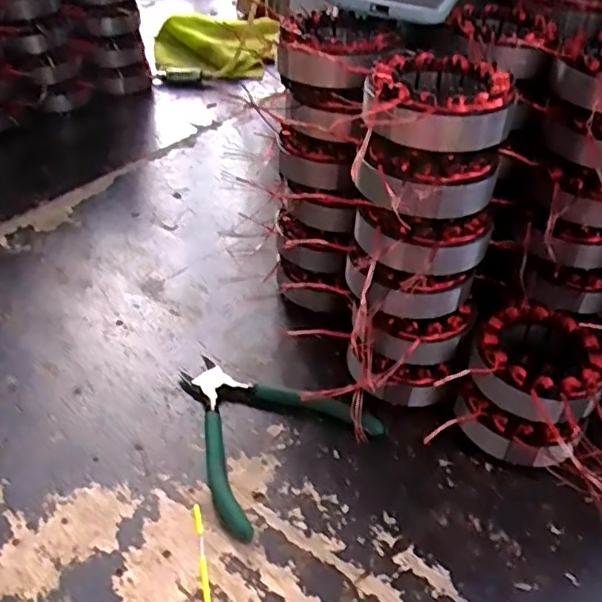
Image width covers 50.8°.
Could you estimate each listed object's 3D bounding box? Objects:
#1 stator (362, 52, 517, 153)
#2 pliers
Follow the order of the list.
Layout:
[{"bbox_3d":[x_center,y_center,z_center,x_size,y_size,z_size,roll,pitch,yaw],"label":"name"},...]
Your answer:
[{"bbox_3d":[0.080,-0.121,0.379,0.083,0.033,0.079,5,41,3],"label":"stator"},{"bbox_3d":[-0.033,0.082,0.445,0.125,0.019,0.129,-31,51,-31],"label":"pliers"}]

